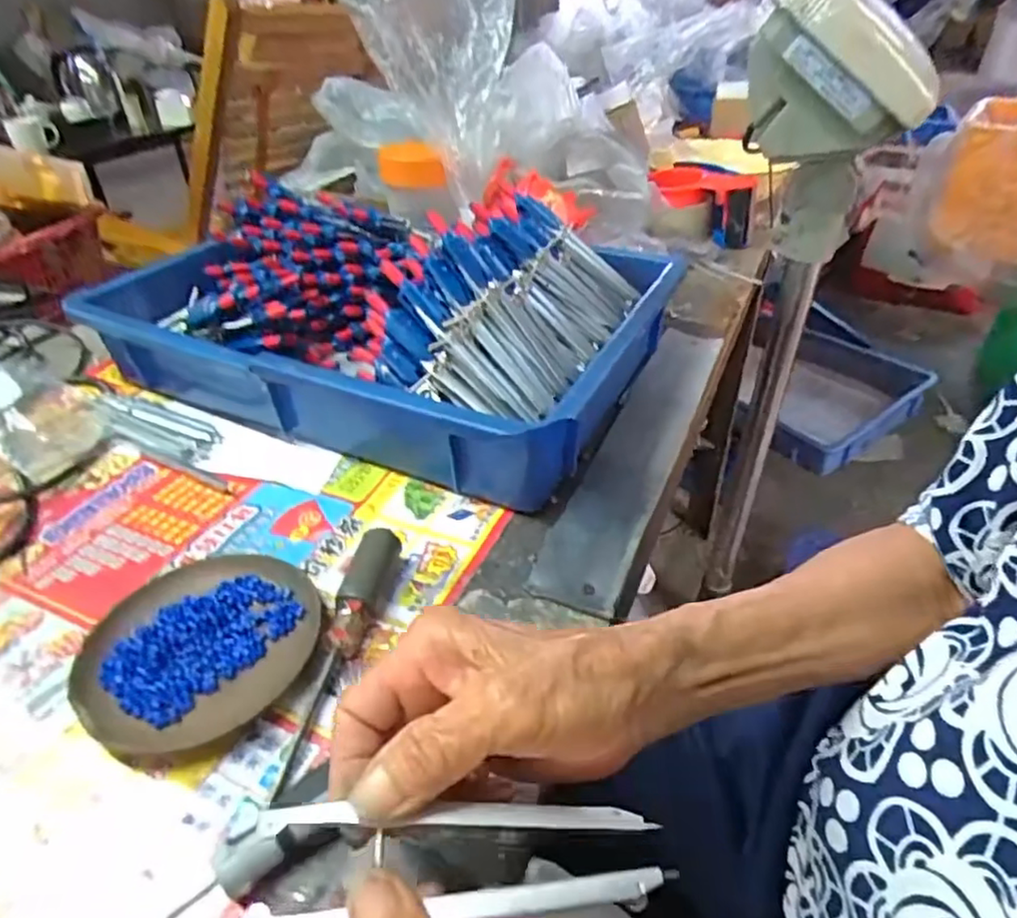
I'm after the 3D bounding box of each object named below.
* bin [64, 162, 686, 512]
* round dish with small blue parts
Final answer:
[{"bbox_3d":[-0.109,-0.130,0.525,0.423,0.129,0.262,16,40,22],"label":"bin"},{"bbox_3d":[-0.157,0.096,0.333,0.114,0.018,0.104,-1,37,1],"label":"round dish with small blue parts"}]

